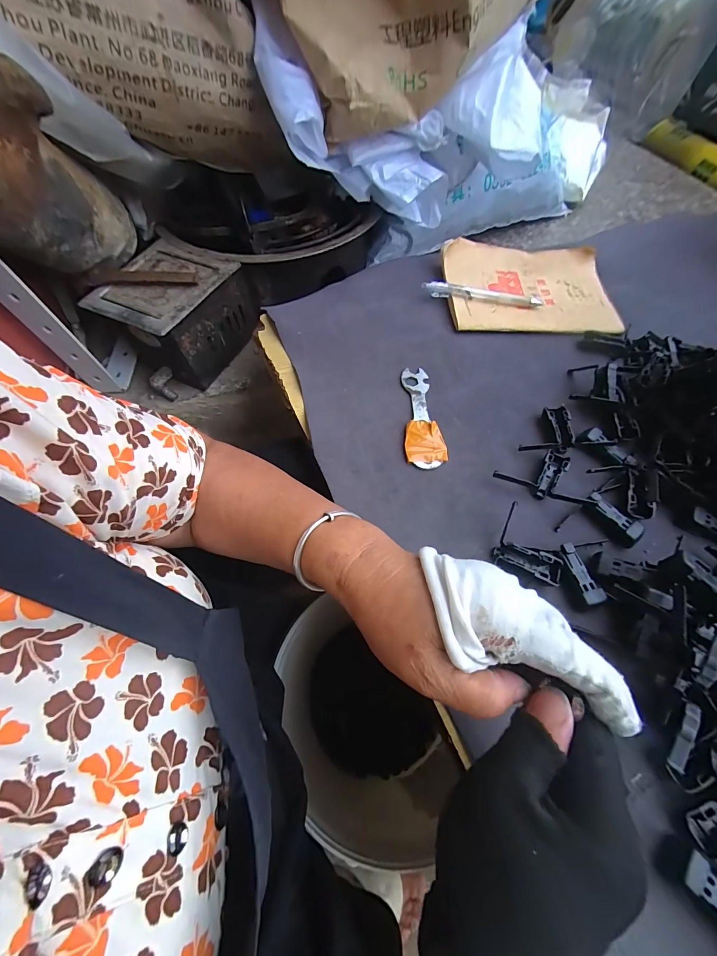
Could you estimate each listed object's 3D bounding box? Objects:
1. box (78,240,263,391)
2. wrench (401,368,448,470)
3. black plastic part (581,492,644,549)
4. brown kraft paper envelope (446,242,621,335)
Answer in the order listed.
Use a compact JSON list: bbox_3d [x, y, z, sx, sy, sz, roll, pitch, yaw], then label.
[{"bbox_3d":[-0.233,-0.216,0.468,0.124,0.114,0.158,24,64,13],"label":"box"},{"bbox_3d":[0.059,-0.064,0.350,0.037,0.008,0.123,-3,61,-4],"label":"wrench"},{"bbox_3d":[0.213,0.036,0.297,0.018,0.015,0.046,-35,68,-20],"label":"black plastic part"},{"bbox_3d":[0.218,-0.243,0.448,0.212,0.032,0.146,1,61,-2],"label":"brown kraft paper envelope"}]

